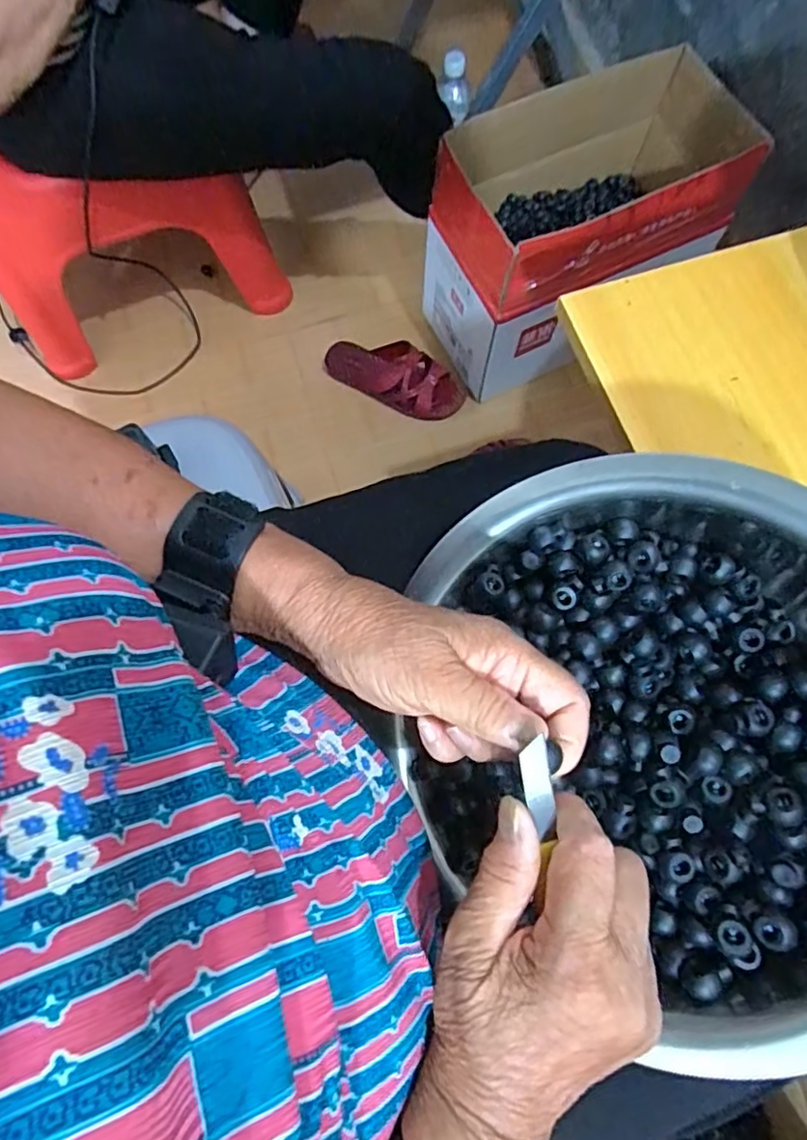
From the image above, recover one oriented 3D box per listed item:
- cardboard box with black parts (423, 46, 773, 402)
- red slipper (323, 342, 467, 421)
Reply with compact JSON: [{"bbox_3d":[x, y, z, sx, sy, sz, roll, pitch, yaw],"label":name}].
[{"bbox_3d":[0.250,-0.487,0.879,0.400,0.276,0.231,-21,75,-6],"label":"cardboard box with black parts"},{"bbox_3d":[-0.016,-0.314,0.970,0.235,0.052,0.092,22,75,6],"label":"red slipper"}]

